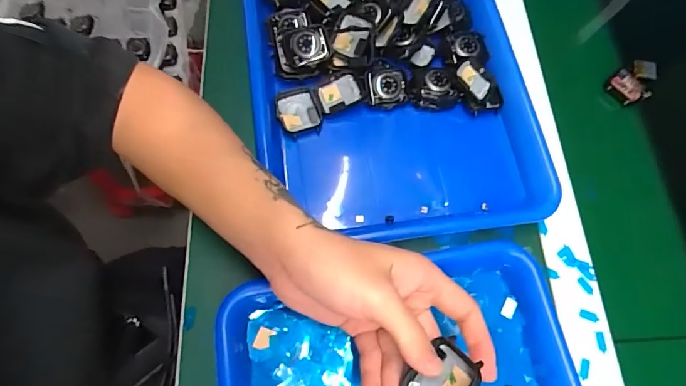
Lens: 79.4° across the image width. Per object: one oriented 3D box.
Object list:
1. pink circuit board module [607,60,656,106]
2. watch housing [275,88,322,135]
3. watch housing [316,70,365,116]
[{"bbox_3d":[0.304,-0.117,0.429,0.055,0.015,0.037,-43,77,-15],"label":"pink circuit board module"},{"bbox_3d":[-0.041,-0.075,0.380,0.037,0.009,0.046,-18,71,-11],"label":"watch housing"},{"bbox_3d":[-0.001,-0.093,0.388,0.045,0.013,0.033,-28,74,6],"label":"watch housing"}]

